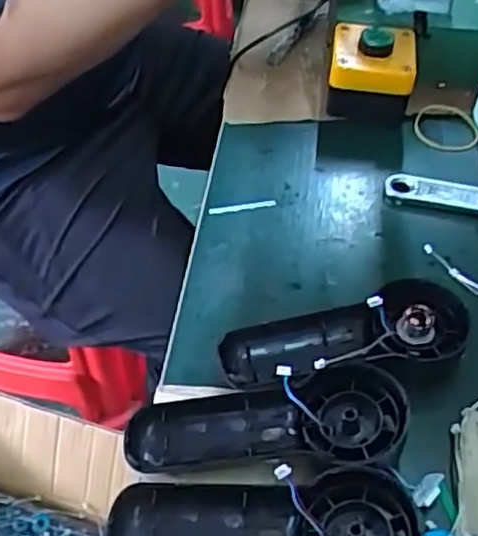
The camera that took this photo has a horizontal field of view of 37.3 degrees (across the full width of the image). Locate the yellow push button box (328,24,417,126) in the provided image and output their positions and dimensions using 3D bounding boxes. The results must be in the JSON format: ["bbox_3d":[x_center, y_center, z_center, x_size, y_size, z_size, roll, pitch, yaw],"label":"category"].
[{"bbox_3d":[0.111,-0.166,0.603,0.072,0.064,0.072,4,48,5],"label":"yellow push button box"}]

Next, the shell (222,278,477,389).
[{"bbox_3d":[0.063,0.044,0.426,0.150,0.043,0.056,-9,48,-6],"label":"shell"}]

